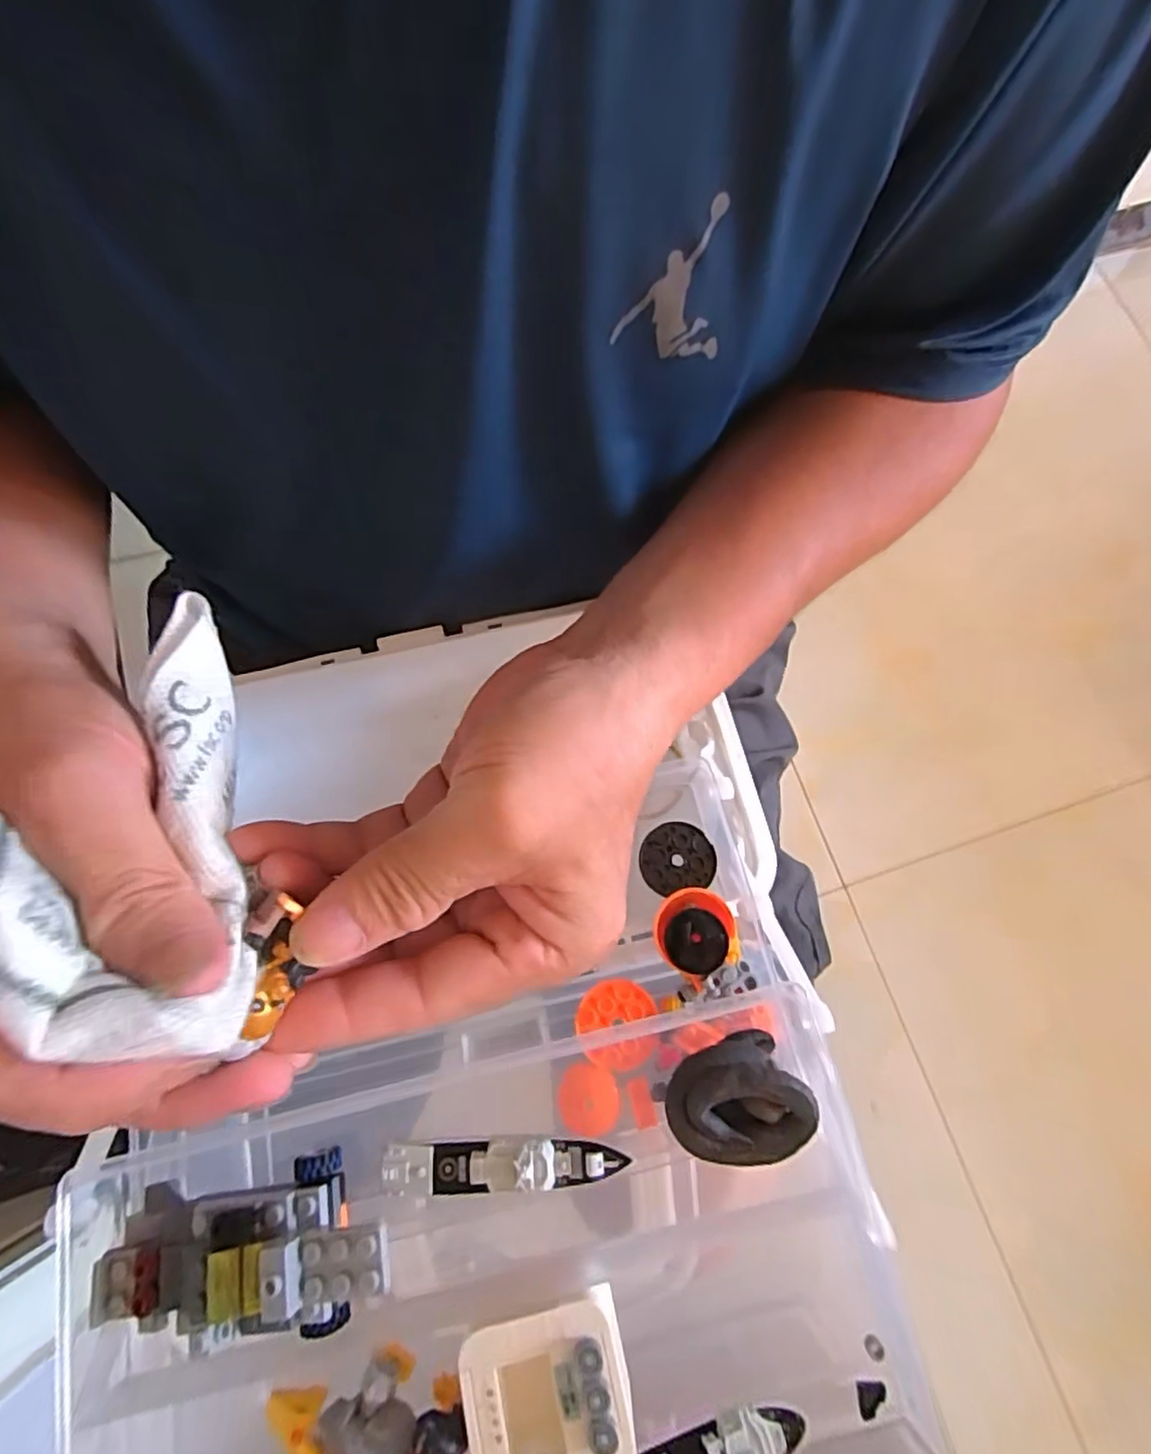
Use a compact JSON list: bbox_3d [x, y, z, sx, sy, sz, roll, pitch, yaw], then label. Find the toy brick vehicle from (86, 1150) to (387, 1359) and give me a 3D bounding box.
[{"bbox_3d":[-0.093,0.148,0.187,0.088,0.025,0.035,-12,75,11],"label":"toy brick vehicle"}]

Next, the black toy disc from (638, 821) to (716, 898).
[{"bbox_3d":[0.042,0.054,0.272,0.030,0.006,0.028,0,75,0],"label":"black toy disc"}]

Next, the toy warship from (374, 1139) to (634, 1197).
[{"bbox_3d":[-0.022,0.135,0.201,0.073,0.008,0.013,-3,75,-1],"label":"toy warship"}]

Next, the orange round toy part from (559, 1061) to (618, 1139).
[{"bbox_3d":[0.005,0.137,0.241,0.022,0.005,0.023,0,75,0],"label":"orange round toy part"}]

